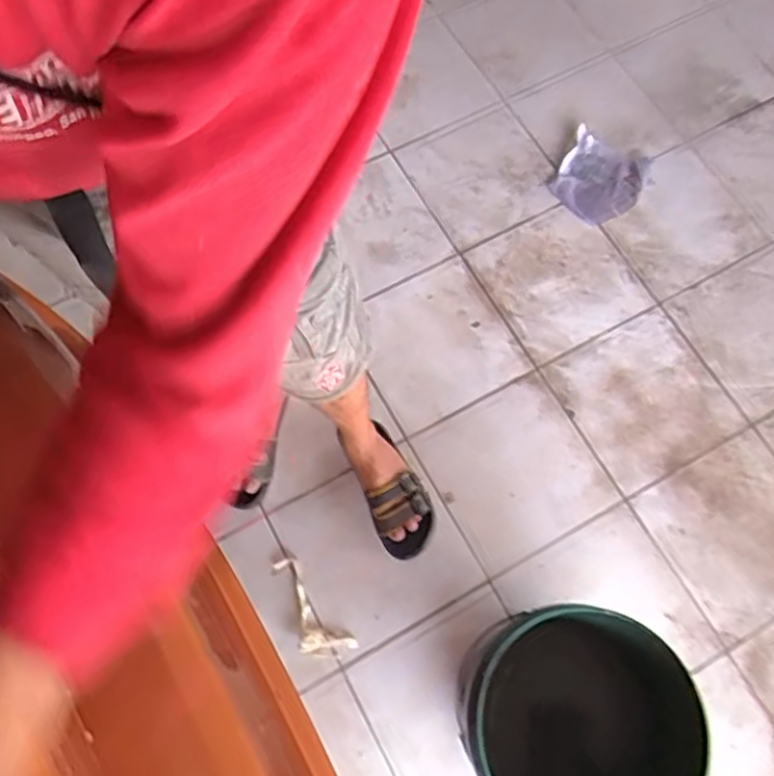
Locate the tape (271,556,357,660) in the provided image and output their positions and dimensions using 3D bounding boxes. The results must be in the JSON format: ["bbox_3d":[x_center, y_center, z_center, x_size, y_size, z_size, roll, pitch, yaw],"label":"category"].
[{"bbox_3d":[-0.144,0.388,1.179,0.081,0.029,0.195,-37,74,-12],"label":"tape"}]

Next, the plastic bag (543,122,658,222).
[{"bbox_3d":[0.466,-0.459,1.495,0.192,0.042,0.199,32,73,11],"label":"plastic bag"}]

